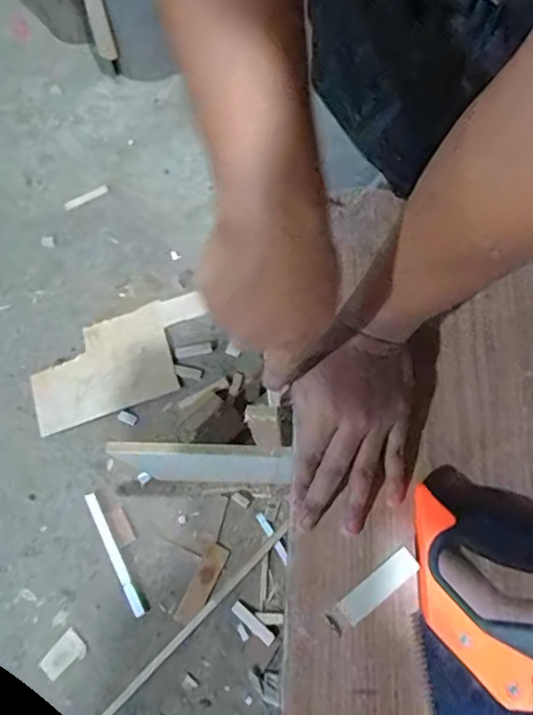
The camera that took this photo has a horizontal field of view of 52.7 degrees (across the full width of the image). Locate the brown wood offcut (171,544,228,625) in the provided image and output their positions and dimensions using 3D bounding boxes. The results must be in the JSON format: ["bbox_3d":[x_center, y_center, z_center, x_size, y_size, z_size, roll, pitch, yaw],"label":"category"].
[{"bbox_3d":[-0.134,0.468,1.112,0.049,0.004,0.163,25,73,12],"label":"brown wood offcut"}]

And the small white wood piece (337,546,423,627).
[{"bbox_3d":[0.084,0.171,0.404,0.067,0.004,0.019,-38,59,-6],"label":"small white wood piece"}]

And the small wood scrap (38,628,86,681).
[{"bbox_3d":[-0.409,0.603,1.087,0.060,0.013,0.088,38,77,16],"label":"small wood scrap"}]

